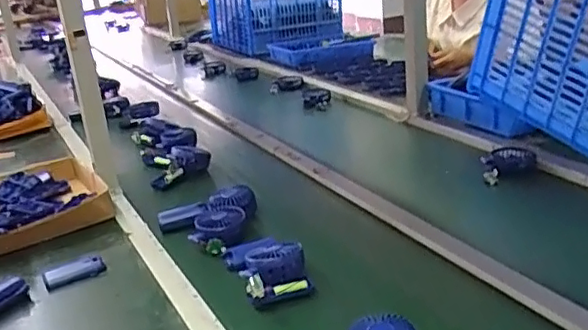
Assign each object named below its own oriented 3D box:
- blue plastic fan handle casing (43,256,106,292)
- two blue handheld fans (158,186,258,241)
[{"bbox_3d":[-0.354,0.176,0.998,0.092,0.025,0.032,-16,24,-21],"label":"blue plastic fan handle casing"},{"bbox_3d":[-0.158,0.091,1.128,0.179,0.039,0.127,-10,23,-8],"label":"two blue handheld fans"}]

